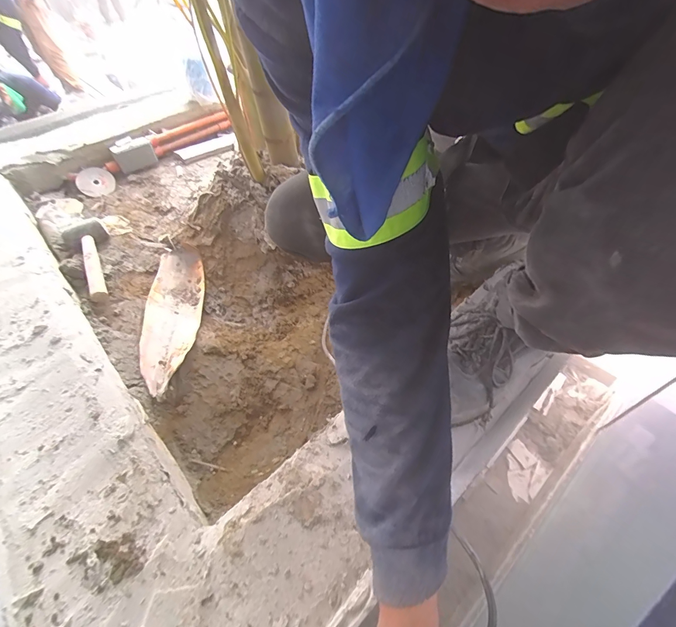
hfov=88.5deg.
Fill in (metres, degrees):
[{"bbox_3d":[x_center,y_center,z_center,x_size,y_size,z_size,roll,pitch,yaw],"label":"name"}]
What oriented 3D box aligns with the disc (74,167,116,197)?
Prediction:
[{"bbox_3d":[-0.761,-0.414,1.093,0.103,0.011,0.105,-32,82,-33],"label":"disc"}]

